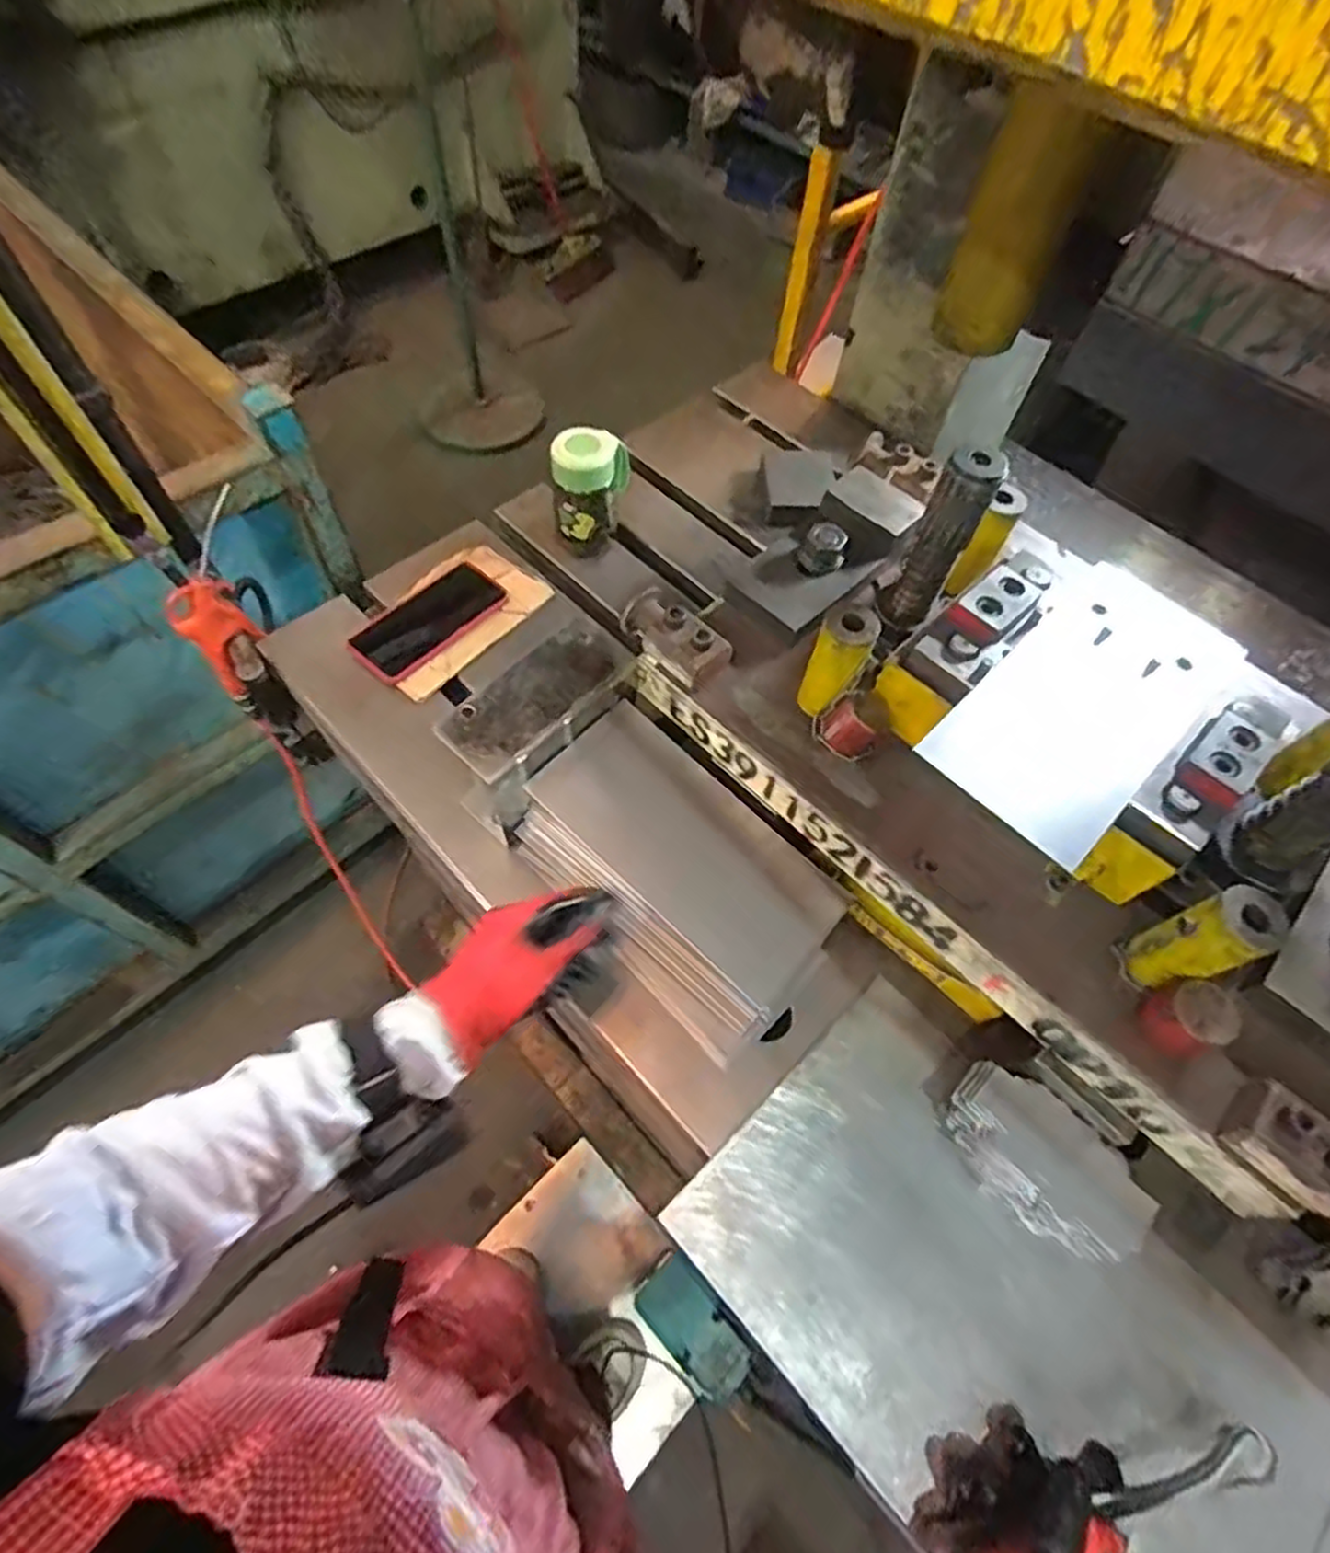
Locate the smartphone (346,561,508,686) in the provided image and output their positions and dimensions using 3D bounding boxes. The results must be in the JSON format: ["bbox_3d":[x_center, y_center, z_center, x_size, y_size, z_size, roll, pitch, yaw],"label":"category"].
[{"bbox_3d":[-0.250,-0.165,0.767,0.082,0.012,0.157,38,70,14],"label":"smartphone"}]

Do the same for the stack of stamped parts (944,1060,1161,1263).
[{"bbox_3d":[0.267,0.276,0.529,0.138,0.057,0.070,41,65,18],"label":"stack of stamped parts"}]

